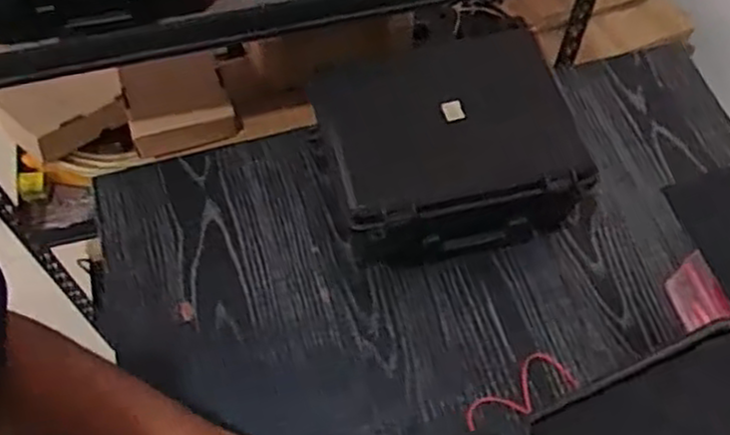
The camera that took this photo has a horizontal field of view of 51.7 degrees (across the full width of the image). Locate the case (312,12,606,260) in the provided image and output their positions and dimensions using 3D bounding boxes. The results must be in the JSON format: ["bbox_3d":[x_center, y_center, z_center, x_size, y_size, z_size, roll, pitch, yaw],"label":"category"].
[{"bbox_3d":[0.094,-0.083,0.851,0.270,0.121,0.237,-17,62,-9],"label":"case"}]

